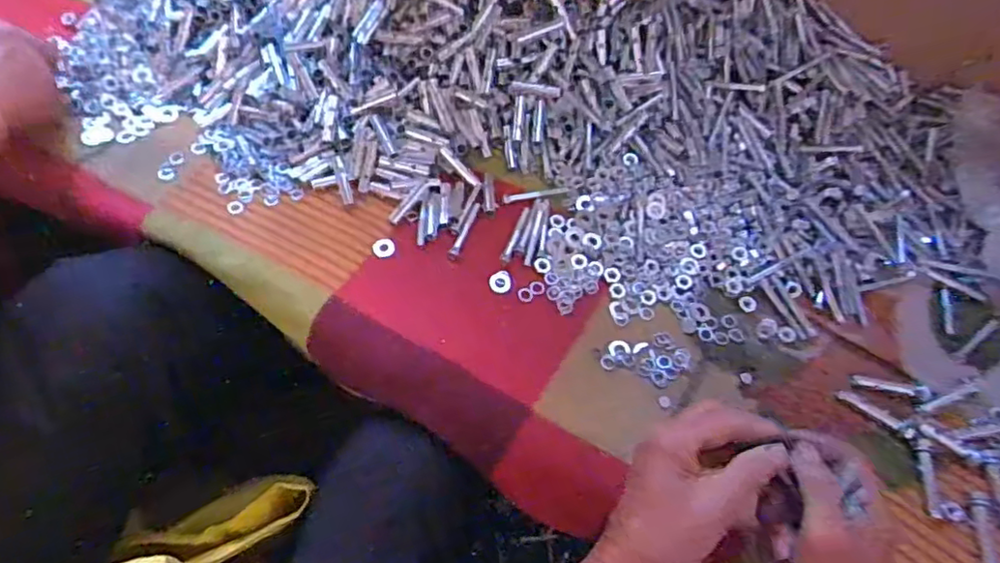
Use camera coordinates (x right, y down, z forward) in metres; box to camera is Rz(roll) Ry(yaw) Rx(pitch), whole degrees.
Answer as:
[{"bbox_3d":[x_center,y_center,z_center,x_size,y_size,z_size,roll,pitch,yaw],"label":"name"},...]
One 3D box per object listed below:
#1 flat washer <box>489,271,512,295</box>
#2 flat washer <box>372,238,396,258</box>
[{"bbox_3d":[0.001,0.001,0.492,0.018,0.004,0.019,1,68,-3],"label":"flat washer"},{"bbox_3d":[-0.096,-0.028,0.505,0.018,0.004,0.018,1,69,-2],"label":"flat washer"}]

